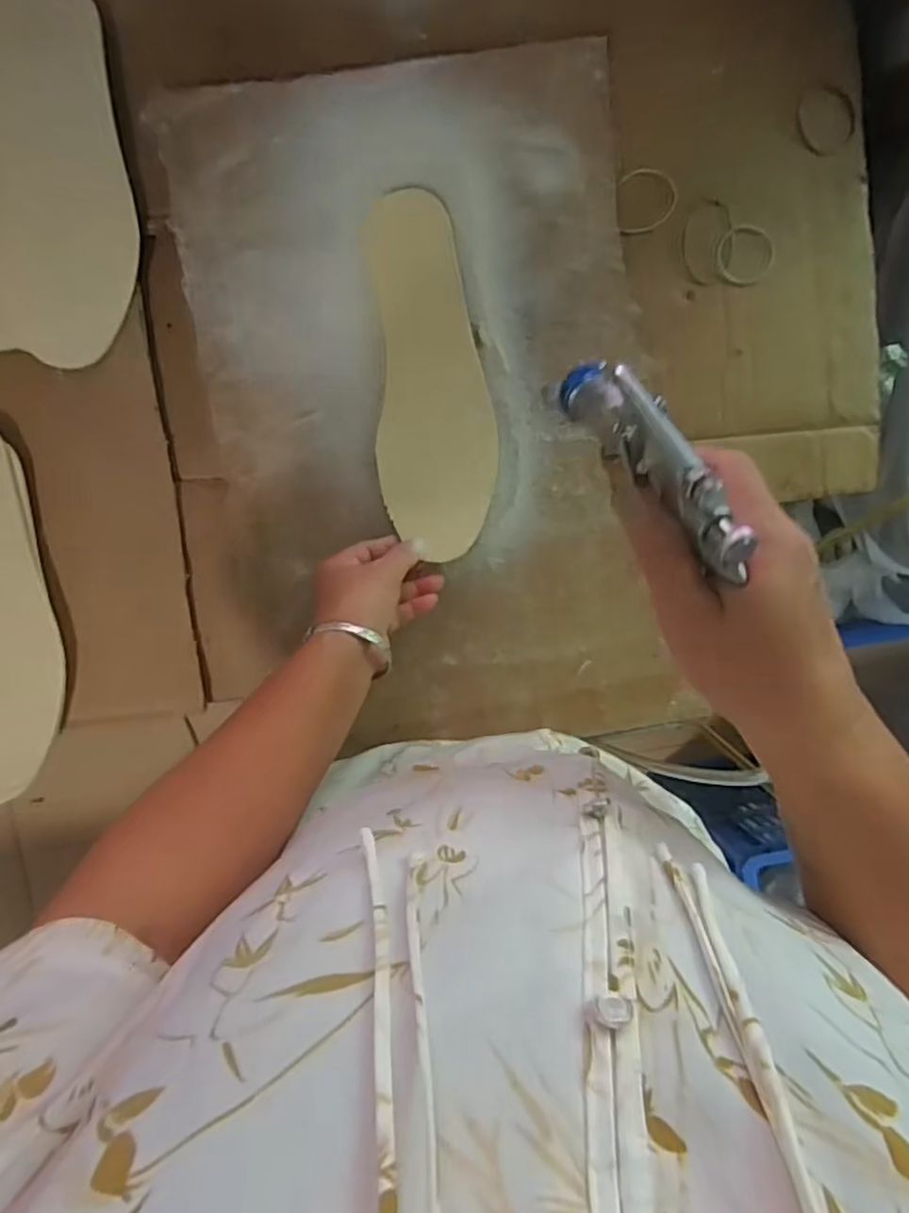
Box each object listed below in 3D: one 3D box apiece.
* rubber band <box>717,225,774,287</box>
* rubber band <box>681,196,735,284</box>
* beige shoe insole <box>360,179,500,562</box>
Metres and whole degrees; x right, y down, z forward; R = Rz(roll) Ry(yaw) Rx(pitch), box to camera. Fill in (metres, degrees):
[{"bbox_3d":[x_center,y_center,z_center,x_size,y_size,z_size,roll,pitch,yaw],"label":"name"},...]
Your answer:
[{"bbox_3d":[0.244,-0.293,0.547,0.050,0.004,0.049,-1,96,-5],"label":"rubber band"},{"bbox_3d":[0.211,-0.306,0.546,0.043,0.005,0.069,-1,95,1],"label":"rubber band"},{"bbox_3d":[-0.019,-0.180,0.523,0.091,0.009,0.275,-7,96,-5],"label":"beige shoe insole"}]

